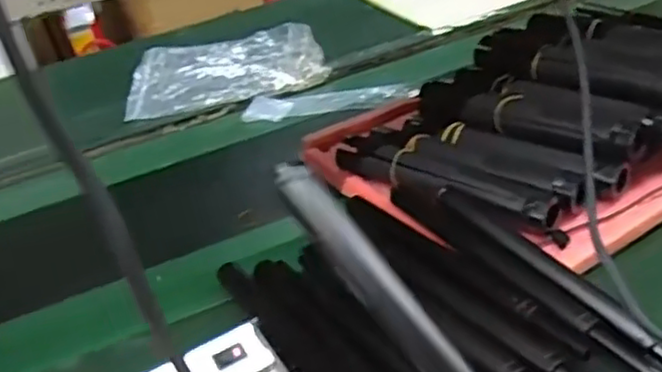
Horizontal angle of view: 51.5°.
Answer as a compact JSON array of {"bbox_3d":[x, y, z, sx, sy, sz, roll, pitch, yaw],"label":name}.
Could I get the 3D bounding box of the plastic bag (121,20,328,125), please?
[{"bbox_3d":[-0.169,-0.197,1.089,0.302,0.032,0.211,-13,34,-4],"label":"plastic bag"}]

